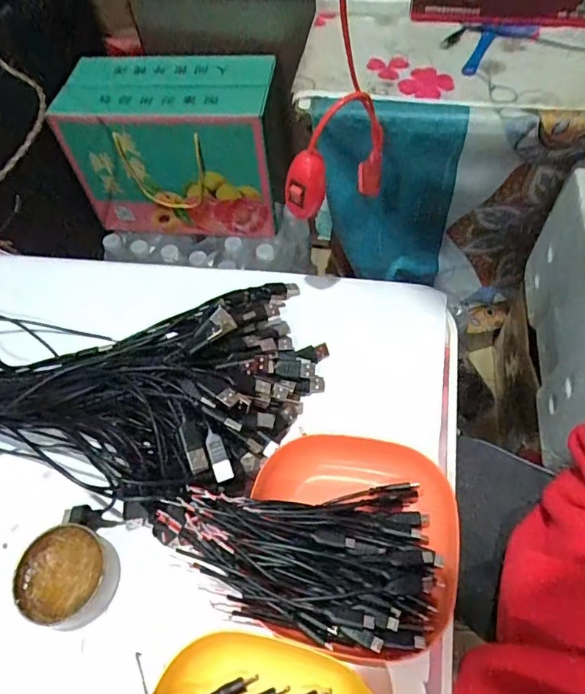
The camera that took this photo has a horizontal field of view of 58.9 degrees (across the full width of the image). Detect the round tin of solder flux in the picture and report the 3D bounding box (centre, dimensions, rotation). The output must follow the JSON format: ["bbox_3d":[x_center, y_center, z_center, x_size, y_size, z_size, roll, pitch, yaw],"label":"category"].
[{"bbox_3d":[-0.159,0.160,0.364,0.062,0.025,0.061,-2,58,3],"label":"round tin of solder flux"}]

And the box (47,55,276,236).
[{"bbox_3d":[-0.188,-0.312,0.855,0.316,0.229,0.126,7,59,9],"label":"box"}]

